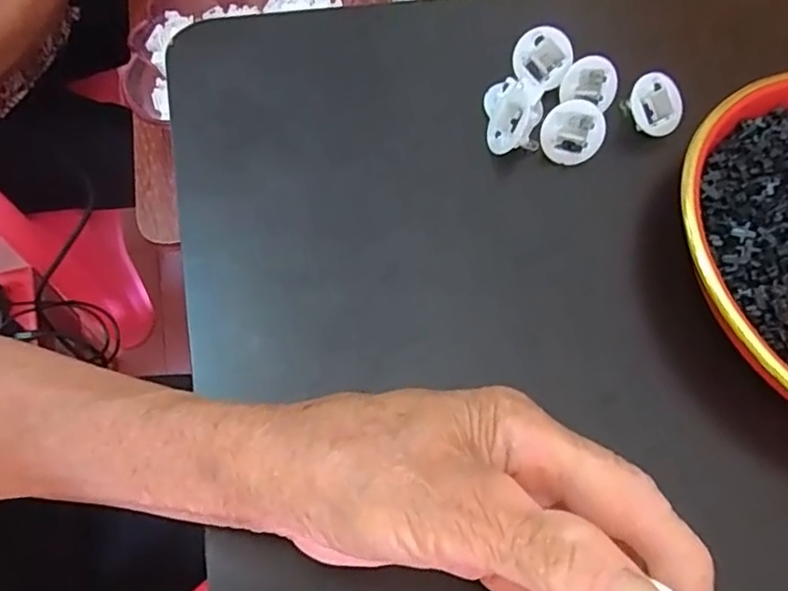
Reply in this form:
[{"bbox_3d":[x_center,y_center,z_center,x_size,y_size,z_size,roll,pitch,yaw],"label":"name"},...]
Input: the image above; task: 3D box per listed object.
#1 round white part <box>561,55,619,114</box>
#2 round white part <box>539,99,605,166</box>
[{"bbox_3d":[0.107,-0.115,0.329,0.033,0.029,0.007,2,26,-14],"label":"round white part"},{"bbox_3d":[0.093,-0.085,0.312,0.033,0.032,0.004,-25,28,11],"label":"round white part"}]

